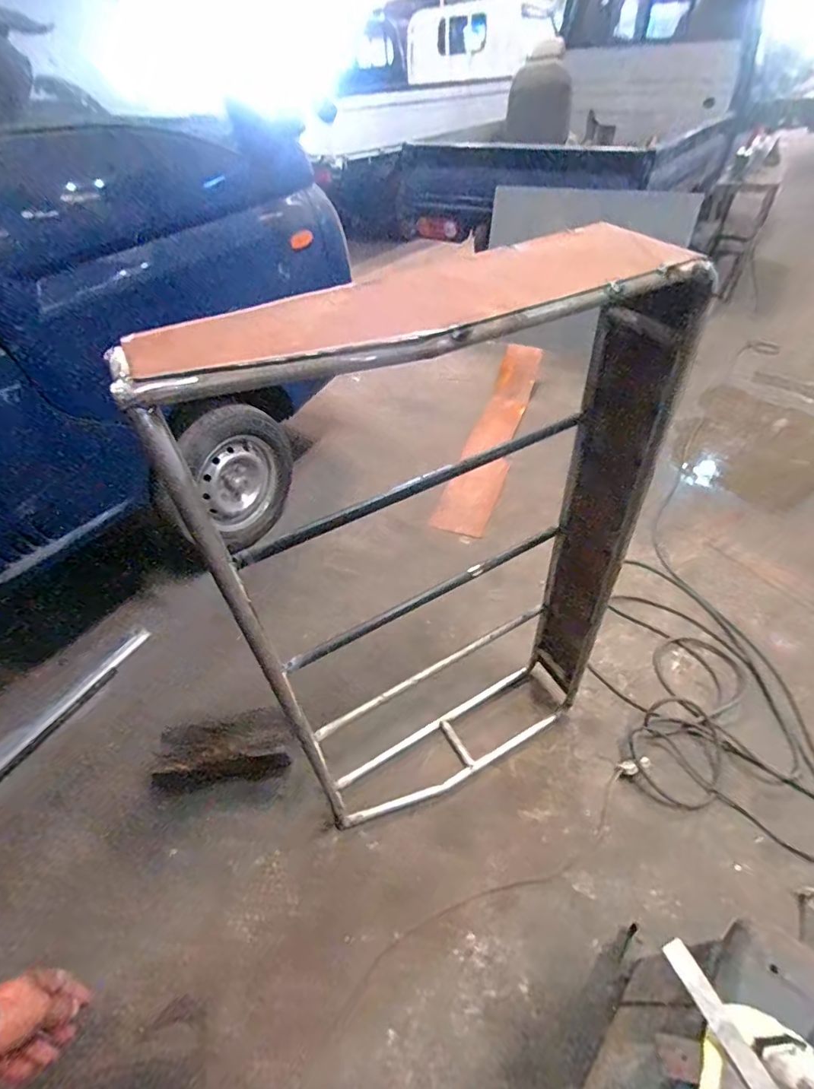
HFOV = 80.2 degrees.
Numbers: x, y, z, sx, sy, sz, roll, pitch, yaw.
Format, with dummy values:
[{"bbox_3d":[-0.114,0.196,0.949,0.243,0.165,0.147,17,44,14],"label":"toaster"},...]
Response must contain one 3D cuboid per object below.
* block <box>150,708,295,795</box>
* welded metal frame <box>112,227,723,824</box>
[{"bbox_3d":[-0.581,0.659,1.559,0.422,0.075,0.194,-9,45,-4],"label":"block"},{"bbox_3d":[0.098,0.149,1.053,0.788,1.331,0.229,-23,48,-17],"label":"welded metal frame"}]

